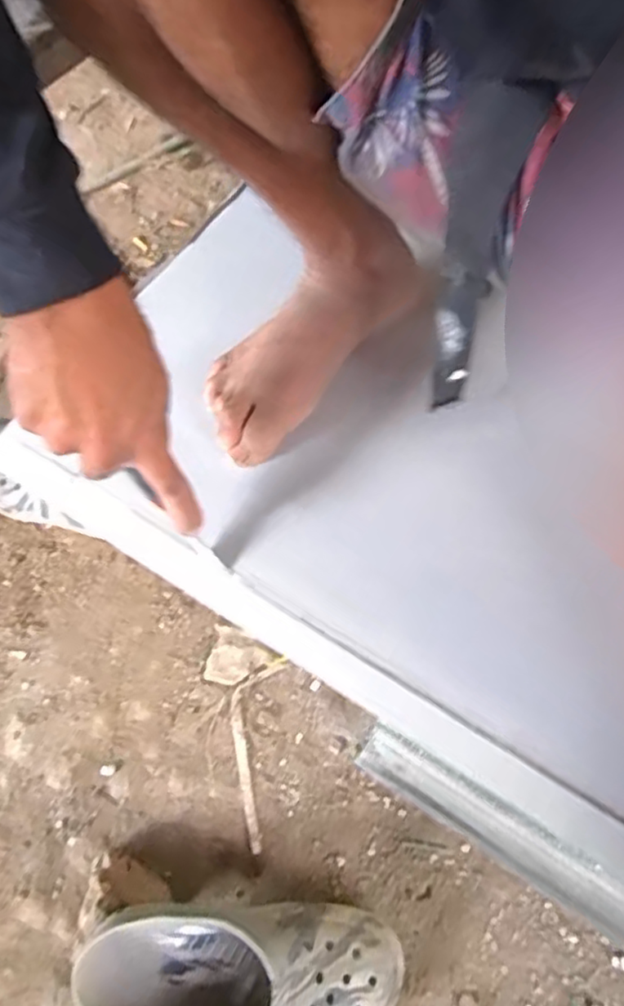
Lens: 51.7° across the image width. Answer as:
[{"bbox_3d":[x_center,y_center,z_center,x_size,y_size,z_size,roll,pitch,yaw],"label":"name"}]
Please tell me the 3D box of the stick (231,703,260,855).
[{"bbox_3d":[-0.067,0.272,0.645,0.012,0.005,0.138,-10,59,-5],"label":"stick"}]

